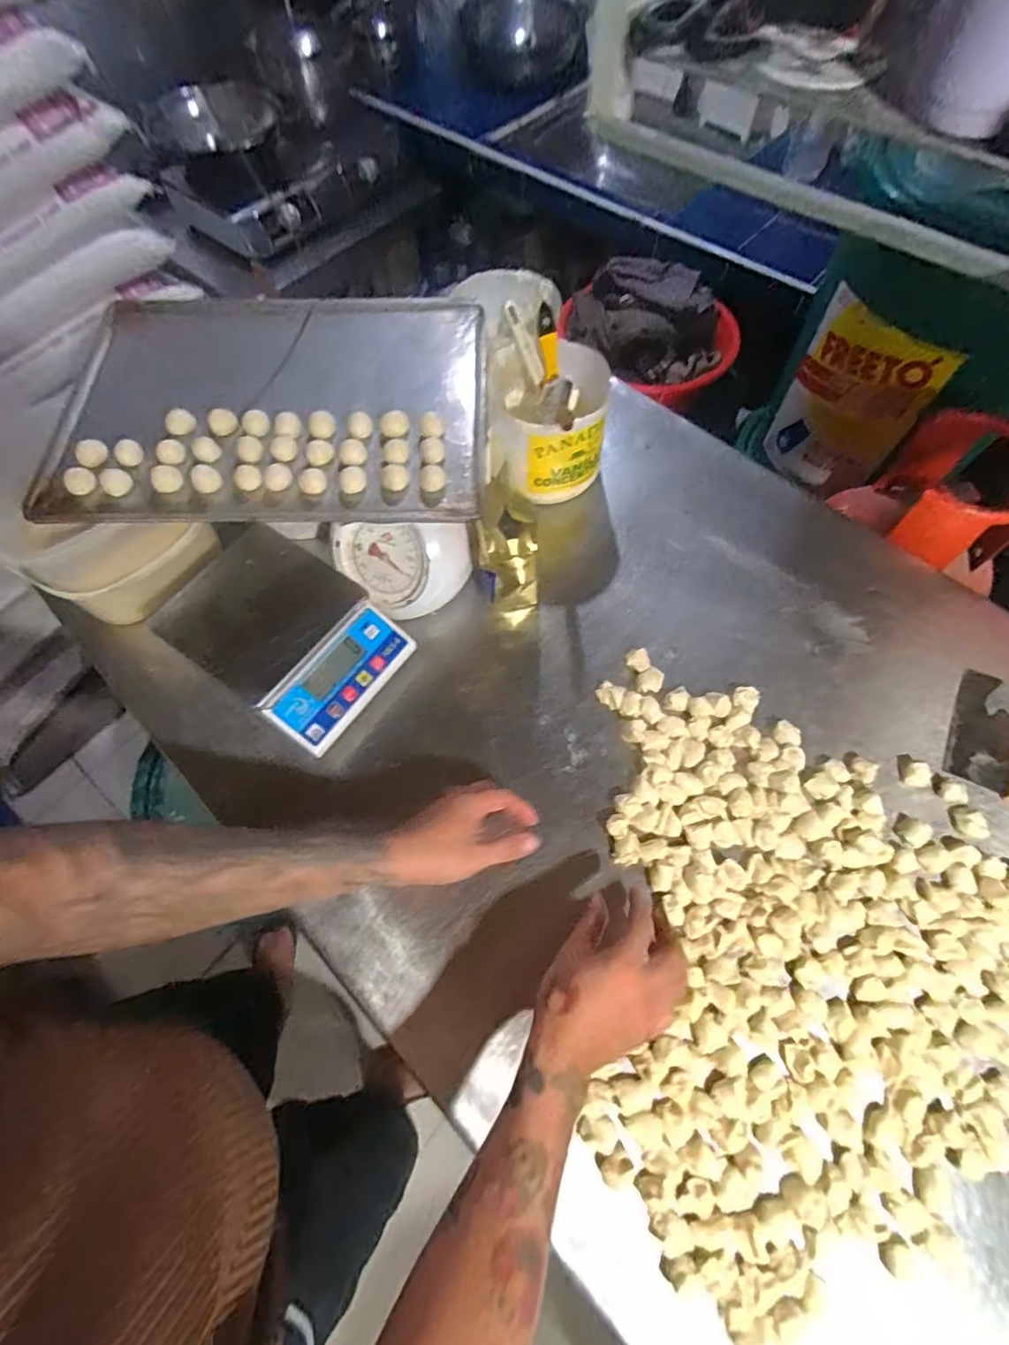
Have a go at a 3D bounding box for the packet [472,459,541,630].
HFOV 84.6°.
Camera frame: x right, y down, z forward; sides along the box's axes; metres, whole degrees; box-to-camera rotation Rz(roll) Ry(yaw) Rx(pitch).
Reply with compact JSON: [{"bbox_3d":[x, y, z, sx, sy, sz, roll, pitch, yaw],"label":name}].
[{"bbox_3d":[0.001,-0.144,0.681,0.073,0.147,0.127,-9,63,-3],"label":"packet"}]

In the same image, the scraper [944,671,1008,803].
[{"bbox_3d":[0.570,0.071,0.636,0.092,0.016,0.153,27,67,15],"label":"scraper"}]

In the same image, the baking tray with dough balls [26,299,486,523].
[{"bbox_3d":[-0.267,-0.309,0.618,0.480,0.035,0.336,-1,65,1],"label":"baking tray with dough balls"}]

